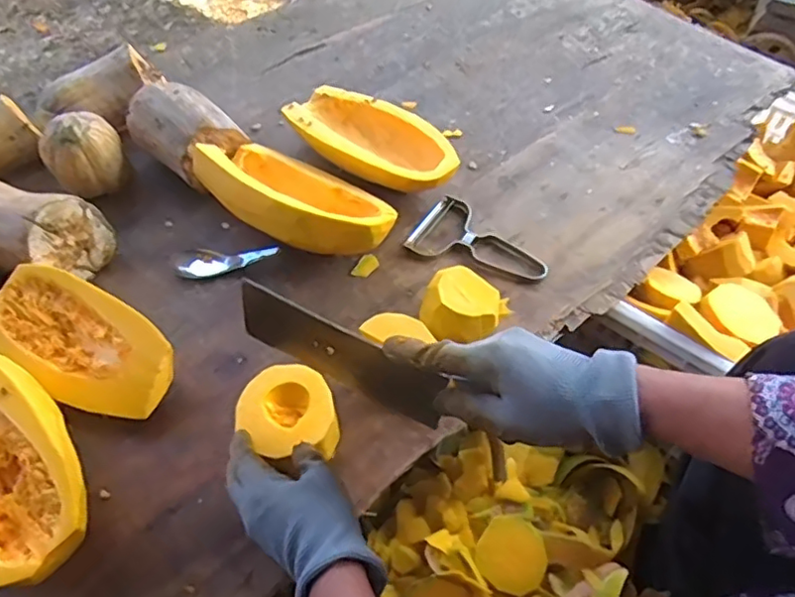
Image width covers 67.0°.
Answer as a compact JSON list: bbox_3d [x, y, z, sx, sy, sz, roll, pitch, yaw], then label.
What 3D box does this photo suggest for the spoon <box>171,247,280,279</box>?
[{"bbox_3d":[-0.186,-0.040,0.647,0.114,0.029,0.031,2,55,2],"label":"spoon"}]

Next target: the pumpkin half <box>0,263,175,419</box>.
[{"bbox_3d":[-0.295,0.042,0.571,0.197,0.049,0.095,25,78,15],"label":"pumpkin half"}]

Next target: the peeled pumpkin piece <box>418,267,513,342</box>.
[{"bbox_3d":[0.065,0.008,0.586,0.070,0.044,0.073,0,55,0],"label":"peeled pumpkin piece"}]

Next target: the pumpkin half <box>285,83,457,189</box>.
[{"bbox_3d":[-0.029,-0.181,0.713,0.216,0.065,0.116,25,59,16],"label":"pumpkin half"}]

